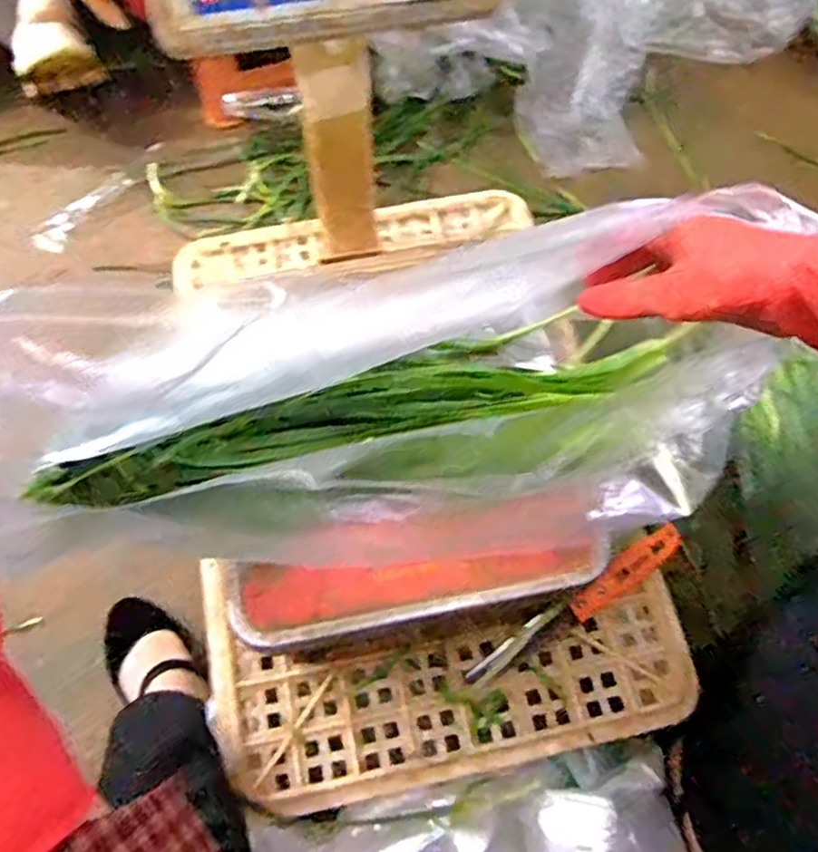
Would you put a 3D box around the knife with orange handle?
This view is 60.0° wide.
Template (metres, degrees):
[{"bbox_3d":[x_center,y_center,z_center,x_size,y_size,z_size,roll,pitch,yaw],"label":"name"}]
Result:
[{"bbox_3d":[0.145,0.155,0.607,0.219,0.027,0.027,-31,69,-14],"label":"knife with orange handle"}]

